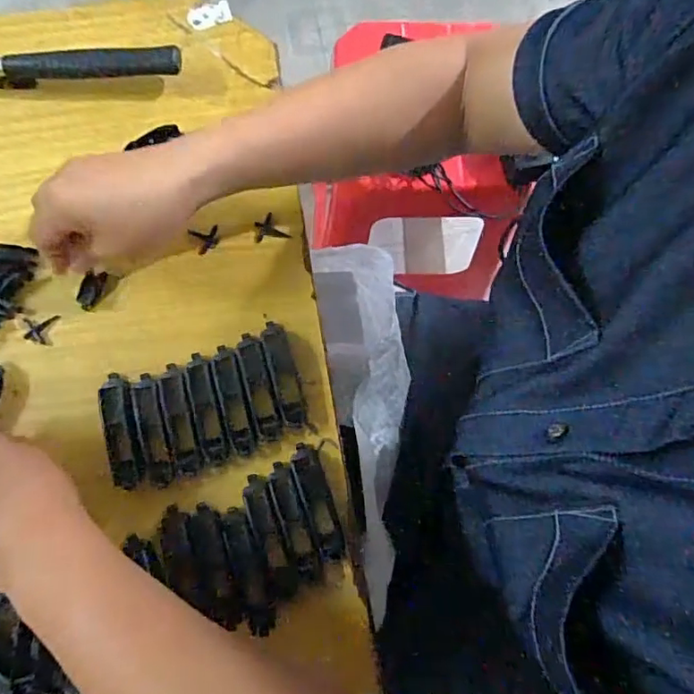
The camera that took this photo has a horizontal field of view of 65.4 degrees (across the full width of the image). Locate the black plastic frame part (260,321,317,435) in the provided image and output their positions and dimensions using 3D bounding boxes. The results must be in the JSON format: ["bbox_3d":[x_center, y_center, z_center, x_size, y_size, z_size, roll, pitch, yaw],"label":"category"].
[{"bbox_3d":[-0.042,0.021,0.370,0.019,0.005,0.079,-16,77,-5],"label":"black plastic frame part"}]

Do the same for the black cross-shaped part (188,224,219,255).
[{"bbox_3d":[-0.103,-0.078,0.393,0.021,0.004,0.020,-18,77,-6],"label":"black cross-shaped part"}]

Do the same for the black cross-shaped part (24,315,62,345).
[{"bbox_3d":[-0.212,-0.012,0.374,0.023,0.004,0.019,-7,76,-3],"label":"black cross-shaped part"}]

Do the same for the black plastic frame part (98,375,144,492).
[{"bbox_3d":[-0.148,0.055,0.356,0.021,0.011,0.075,-16,77,-5],"label":"black plastic frame part"}]

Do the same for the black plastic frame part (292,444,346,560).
[{"bbox_3d":[-0.019,0.099,0.348,0.017,0.008,0.074,-17,77,-6],"label":"black plastic frame part"}]

